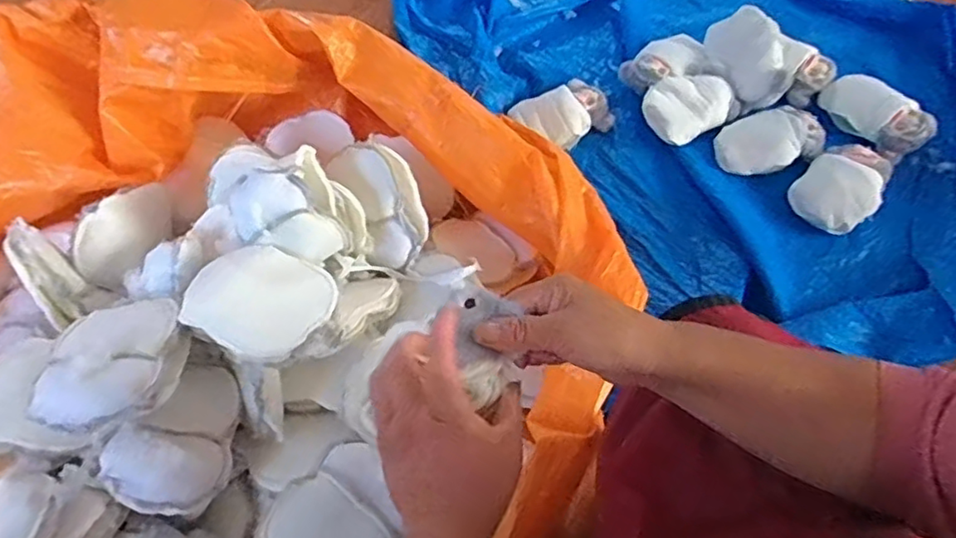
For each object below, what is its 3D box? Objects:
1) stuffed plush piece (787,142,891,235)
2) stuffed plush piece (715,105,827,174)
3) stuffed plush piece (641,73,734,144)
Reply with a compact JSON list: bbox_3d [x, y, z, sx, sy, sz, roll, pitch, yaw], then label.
[{"bbox_3d":[0.600,-0.135,1.009,0.170,0.057,0.116,-40,65,-19],"label":"stuffed plush piece"},{"bbox_3d":[0.510,-0.219,1.070,0.174,0.055,0.105,-3,58,2],"label":"stuffed plush piece"},{"bbox_3d":[0.382,-0.293,1.115,0.172,0.056,0.119,-25,61,-12],"label":"stuffed plush piece"}]

